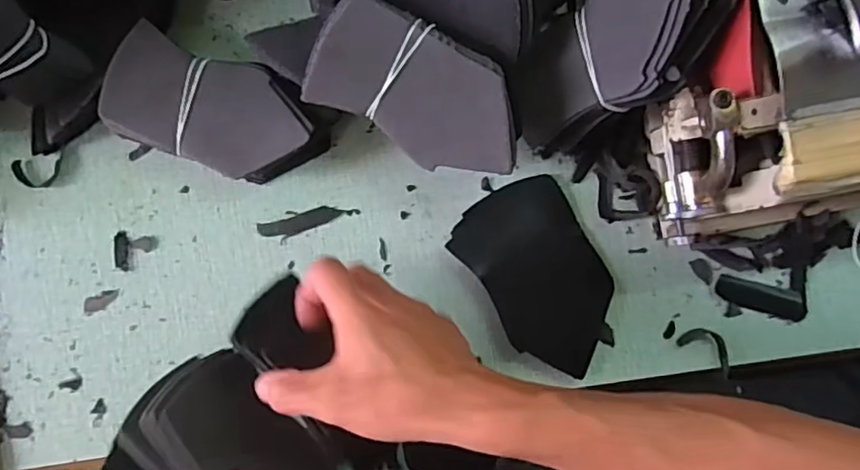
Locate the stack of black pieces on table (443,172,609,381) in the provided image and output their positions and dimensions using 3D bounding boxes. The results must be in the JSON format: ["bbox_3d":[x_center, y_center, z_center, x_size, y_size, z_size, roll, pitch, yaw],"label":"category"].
[{"bbox_3d":[0.087,0.031,0.457,0.093,0.019,0.144,-32,92,-2],"label":"stack of black pieces on table"}]

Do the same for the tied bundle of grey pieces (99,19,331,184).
[{"bbox_3d":[-0.153,-0.089,0.441,0.154,0.043,0.080,22,89,-3],"label":"tied bundle of grey pieces"}]

